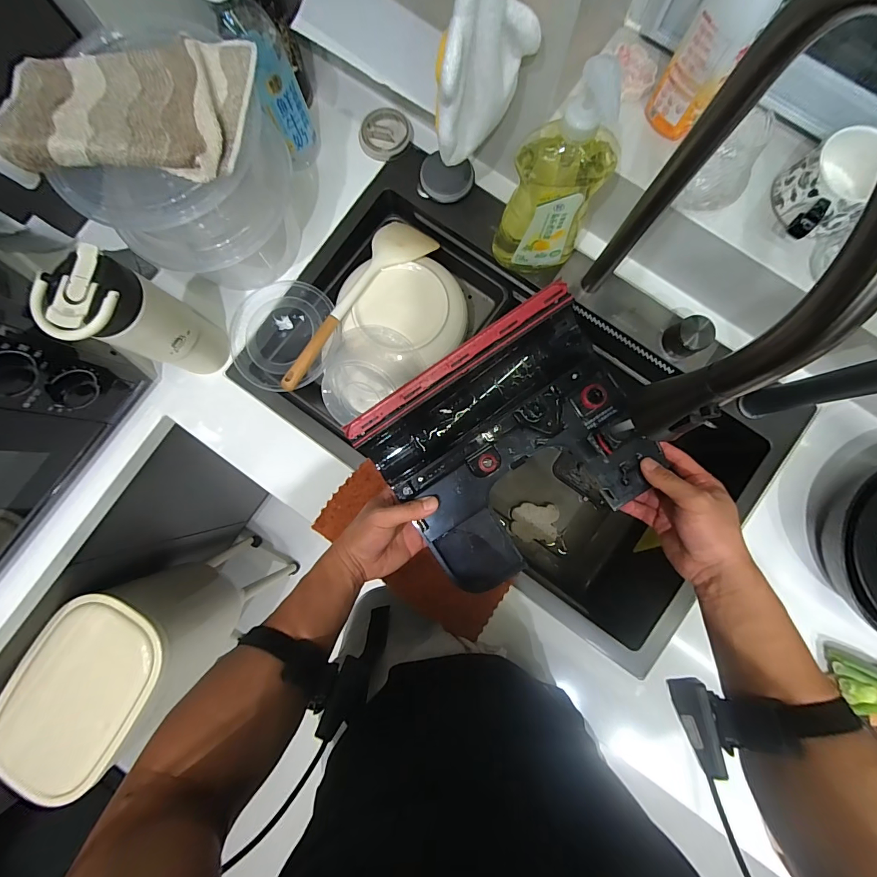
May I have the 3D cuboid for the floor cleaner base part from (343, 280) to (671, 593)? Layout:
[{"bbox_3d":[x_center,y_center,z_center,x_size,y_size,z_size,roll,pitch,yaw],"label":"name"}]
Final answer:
[{"bbox_3d":[0.079,0.008,0.430,0.267,0.065,0.229,-35,85,-2],"label":"floor cleaner base part"}]

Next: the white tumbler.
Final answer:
[{"bbox_3d":[-0.348,-0.134,0.490,0.071,0.208,0.095,34,87,4],"label":"white tumbler"}]

